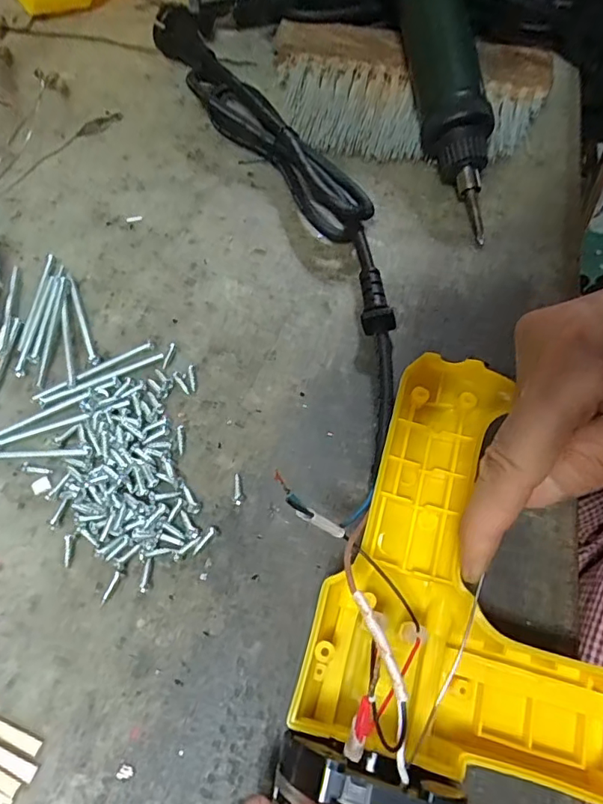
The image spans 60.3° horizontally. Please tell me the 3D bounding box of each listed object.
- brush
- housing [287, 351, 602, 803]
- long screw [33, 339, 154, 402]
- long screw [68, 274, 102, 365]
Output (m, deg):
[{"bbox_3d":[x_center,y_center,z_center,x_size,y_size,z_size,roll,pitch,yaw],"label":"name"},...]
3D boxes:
[{"bbox_3d":[0.076,-0.211,0.358,0.191,0.031,0.113,7,62,0],"label":"brush"},{"bbox_3d":[0.072,0.062,0.205,0.115,0.037,0.149,15,62,5],"label":"housing"},{"bbox_3d":[-0.103,-0.016,0.258,0.062,0.004,0.006,-29,68,-17],"label":"long screw"},{"bbox_3d":[-0.117,-0.047,0.273,0.006,0.004,0.064,-21,65,-14],"label":"long screw"}]

